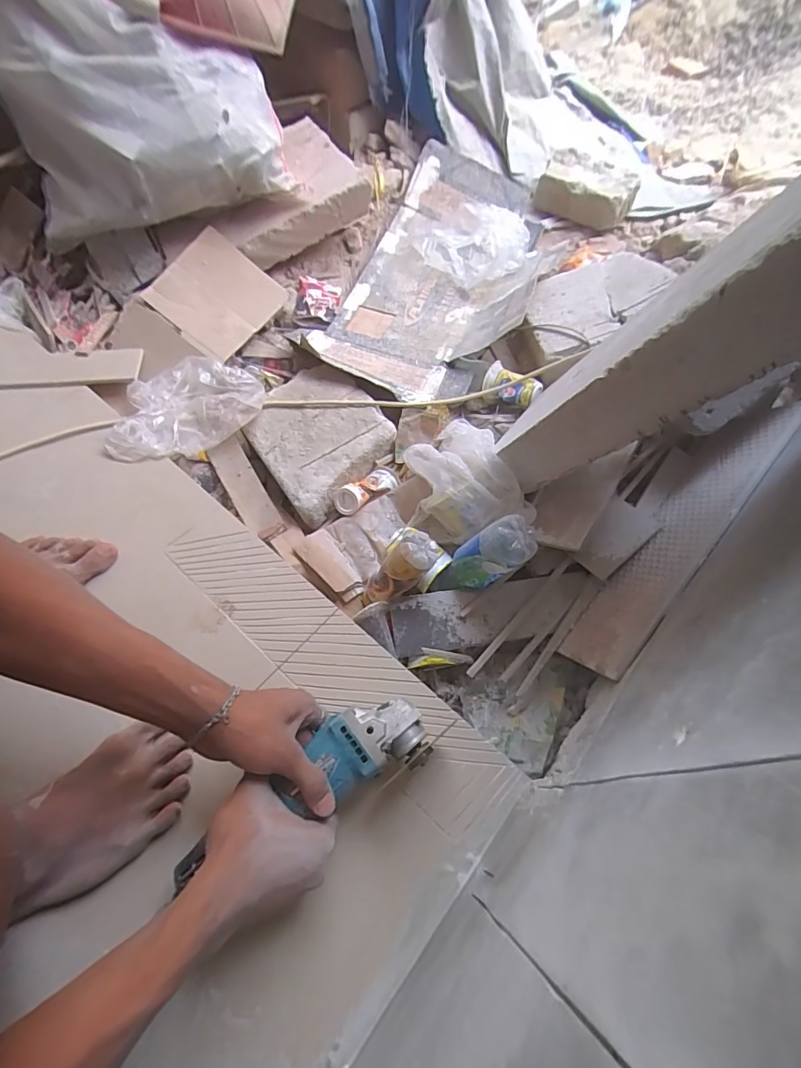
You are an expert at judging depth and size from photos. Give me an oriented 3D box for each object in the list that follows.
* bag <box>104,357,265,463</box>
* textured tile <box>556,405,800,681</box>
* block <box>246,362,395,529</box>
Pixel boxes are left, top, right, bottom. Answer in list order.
[{"bbox_3d":[-0.350,-0.211,0.744,0.235,0.036,0.174,-18,61,-11],"label":"bag"},{"bbox_3d":[0.329,0.006,0.549,0.007,0.123,0.374,39,84,-10],"label":"textured tile"},{"bbox_3d":[-0.137,-0.158,0.746,0.200,0.068,0.245,-34,65,-19],"label":"block"}]

